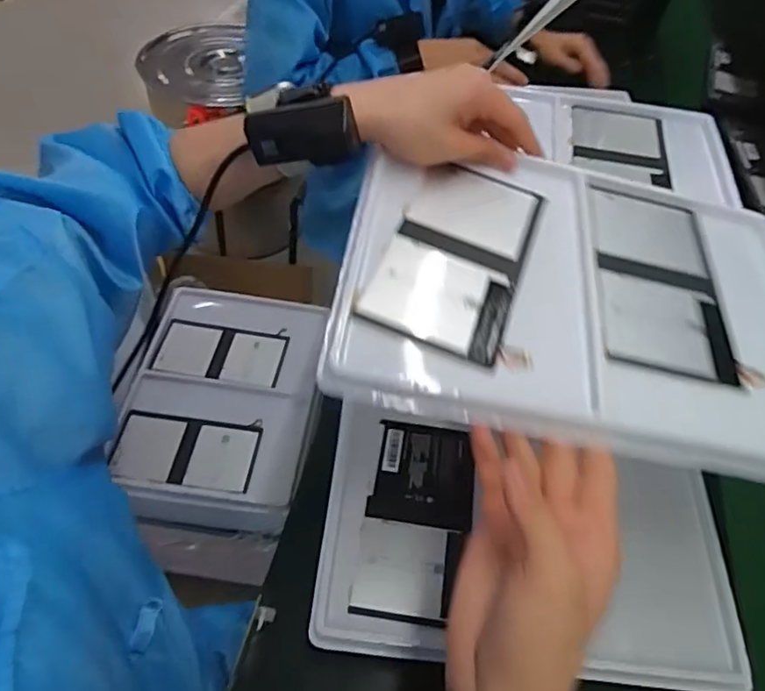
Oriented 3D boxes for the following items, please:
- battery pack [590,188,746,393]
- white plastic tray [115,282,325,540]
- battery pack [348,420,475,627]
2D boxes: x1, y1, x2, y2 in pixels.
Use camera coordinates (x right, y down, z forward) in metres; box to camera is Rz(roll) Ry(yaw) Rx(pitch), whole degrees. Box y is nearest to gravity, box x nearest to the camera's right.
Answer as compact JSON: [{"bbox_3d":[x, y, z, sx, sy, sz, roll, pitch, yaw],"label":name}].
[{"bbox_3d":[0.197,-0.047,0.425,0.089,0.004,0.170,12,54,-3],"label":"battery pack"},{"bbox_3d":[-0.213,0.070,0.813,0.242,0.058,0.333,8,54,1],"label":"white plastic tray"},{"bbox_3d":[0.029,0.143,0.509,0.084,0.009,0.172,7,53,7],"label":"battery pack"}]

